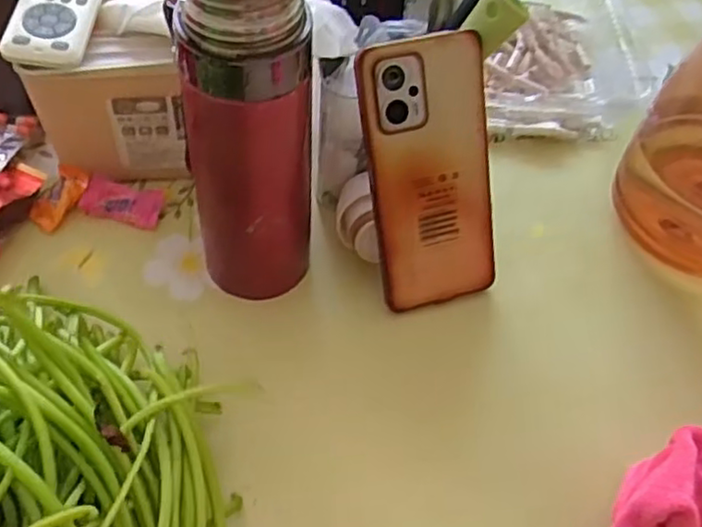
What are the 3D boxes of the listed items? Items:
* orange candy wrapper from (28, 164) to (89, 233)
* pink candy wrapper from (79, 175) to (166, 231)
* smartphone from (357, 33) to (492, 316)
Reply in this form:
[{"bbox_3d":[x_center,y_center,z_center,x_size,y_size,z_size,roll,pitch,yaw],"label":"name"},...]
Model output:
[{"bbox_3d":[-0.196,-0.044,0.458,0.024,0.008,0.047,25,75,17],"label":"orange candy wrapper"},{"bbox_3d":[-0.157,-0.042,0.467,0.052,0.013,0.029,10,54,4],"label":"pink candy wrapper"},{"bbox_3d":[0.049,-0.051,0.410,0.076,0.162,0.008,-14,24,-12],"label":"smartphone"}]

